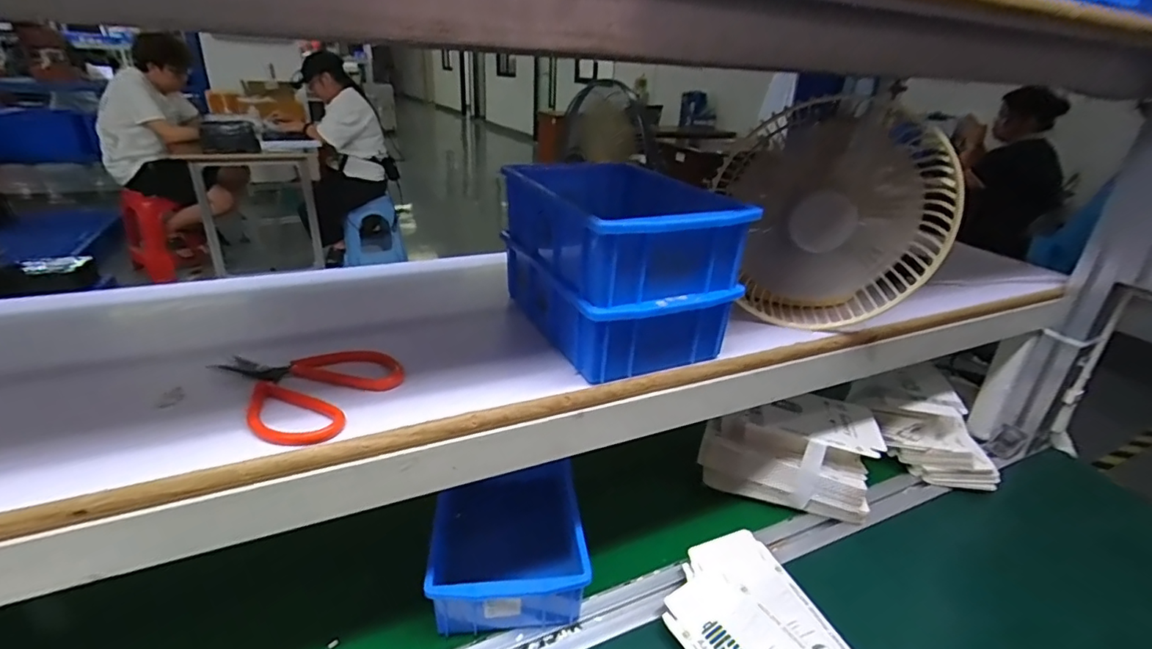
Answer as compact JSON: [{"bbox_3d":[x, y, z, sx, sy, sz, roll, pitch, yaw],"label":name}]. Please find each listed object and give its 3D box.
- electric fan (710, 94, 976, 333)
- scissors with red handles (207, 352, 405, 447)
[{"bbox_3d":[0.236,-0.098,0.497,0.188,0.186,0.087,10,27,14],"label":"electric fan"},{"bbox_3d":[-0.193,0.041,0.362,0.119,0.011,0.096,11,27,17],"label":"scissors with red handles"}]

